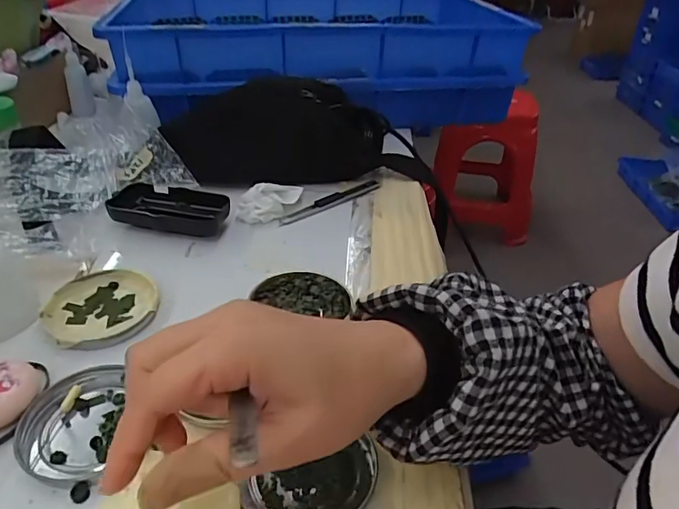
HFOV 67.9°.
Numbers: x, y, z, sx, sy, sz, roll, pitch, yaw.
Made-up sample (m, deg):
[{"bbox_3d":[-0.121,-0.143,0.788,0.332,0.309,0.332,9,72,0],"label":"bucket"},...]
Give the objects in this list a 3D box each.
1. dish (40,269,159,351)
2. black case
[{"bbox_3d":[-0.178,0.041,0.382,0.078,0.011,0.076,3,36,-2],"label":"dish"},{"bbox_3d":[-0.164,-0.041,0.480,0.112,0.025,0.051,11,36,9],"label":"black case"}]

